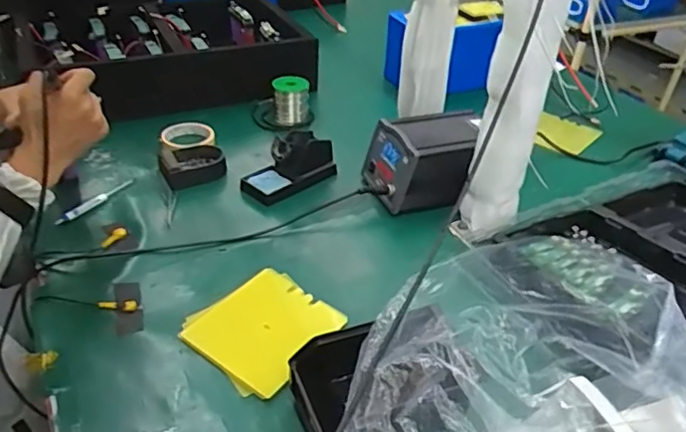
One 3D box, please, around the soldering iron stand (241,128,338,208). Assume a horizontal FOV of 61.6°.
[{"bbox_3d":[-0.087,-0.088,0.936,0.153,0.063,0.073,-29,47,-35],"label":"soldering iron stand"}]

